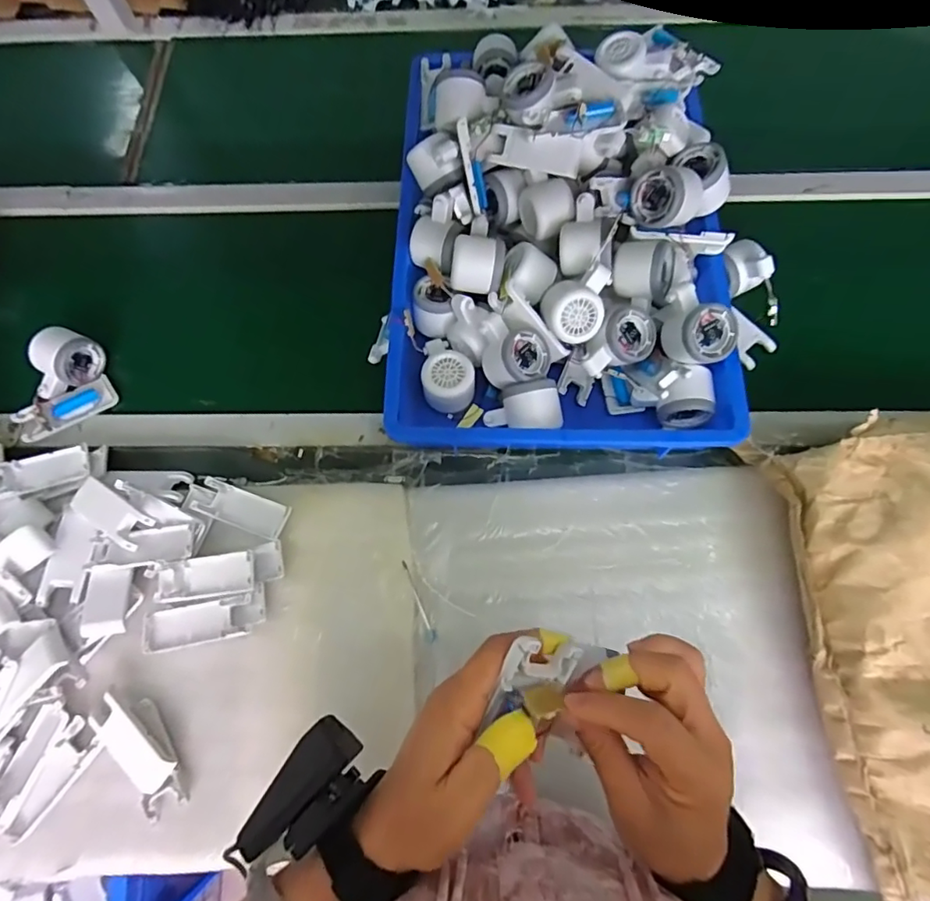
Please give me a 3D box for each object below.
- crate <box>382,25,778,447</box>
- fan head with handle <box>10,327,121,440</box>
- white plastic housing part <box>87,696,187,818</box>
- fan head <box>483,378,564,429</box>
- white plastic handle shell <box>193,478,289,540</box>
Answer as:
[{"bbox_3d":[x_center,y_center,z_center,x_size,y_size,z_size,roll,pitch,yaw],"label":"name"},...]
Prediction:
[{"bbox_3d":[0.114,-0.247,0.603,0.384,0.148,0.491,2,71,2],"label":"crate"},{"bbox_3d":[-0.466,-0.068,0.629,0.080,0.081,0.127,14,72,6],"label":"fan head with handle"},{"bbox_3d":[-0.304,0.283,0.498,0.049,0.022,0.115,-41,75,-12],"label":"white plastic housing part"},{"bbox_3d":[0.063,-0.039,0.578,0.082,0.062,0.053,-10,71,-3],"label":"fan head"},{"bbox_3d":[-0.239,0.063,0.572,0.103,0.018,0.038,19,73,7],"label":"white plastic handle shell"}]

